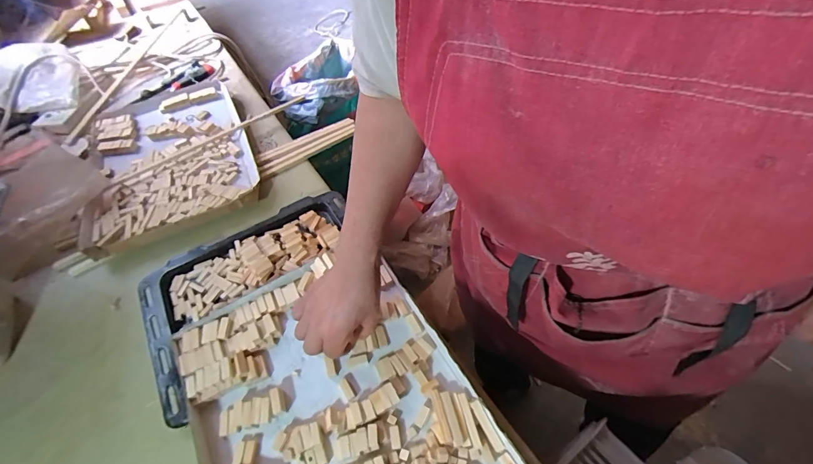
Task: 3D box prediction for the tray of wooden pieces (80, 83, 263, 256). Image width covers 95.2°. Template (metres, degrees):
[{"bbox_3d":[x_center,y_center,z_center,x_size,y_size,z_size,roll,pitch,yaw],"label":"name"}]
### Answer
[{"bbox_3d":[-0.526,-0.189,0.808,0.319,0.031,0.499,-26,54,-15],"label":"tray of wooden pieces"}]

